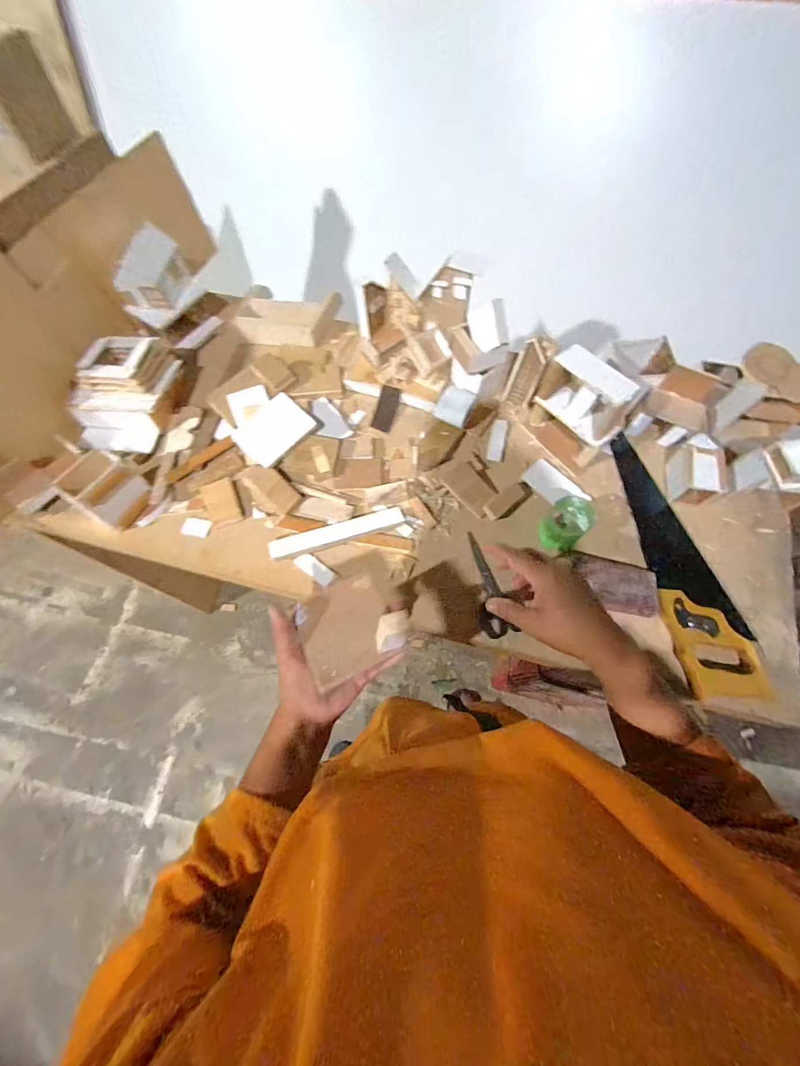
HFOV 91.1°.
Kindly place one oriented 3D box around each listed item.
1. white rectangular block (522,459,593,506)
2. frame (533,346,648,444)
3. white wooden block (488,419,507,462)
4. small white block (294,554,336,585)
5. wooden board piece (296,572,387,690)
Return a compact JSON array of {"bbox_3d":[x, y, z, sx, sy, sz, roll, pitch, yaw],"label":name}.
[{"bbox_3d":[0.248,-0.076,0.624,0.053,0.012,0.095,-37,71,-13],"label":"white rectangular block"},{"bbox_3d":[0.267,-0.193,0.558,0.053,0.086,0.126,-34,70,-12],"label":"frame"},{"bbox_3d":[0.164,-0.155,0.657,0.024,0.006,0.082,13,68,7],"label":"white wooden block"},{"bbox_3d":[-0.125,0.052,0.579,0.062,0.007,0.024,35,72,15],"label":"small white block"},{"bbox_3d":[-0.059,0.103,0.439,0.099,0.006,0.099,-20,68,-21],"label":"wooden board piece"}]

